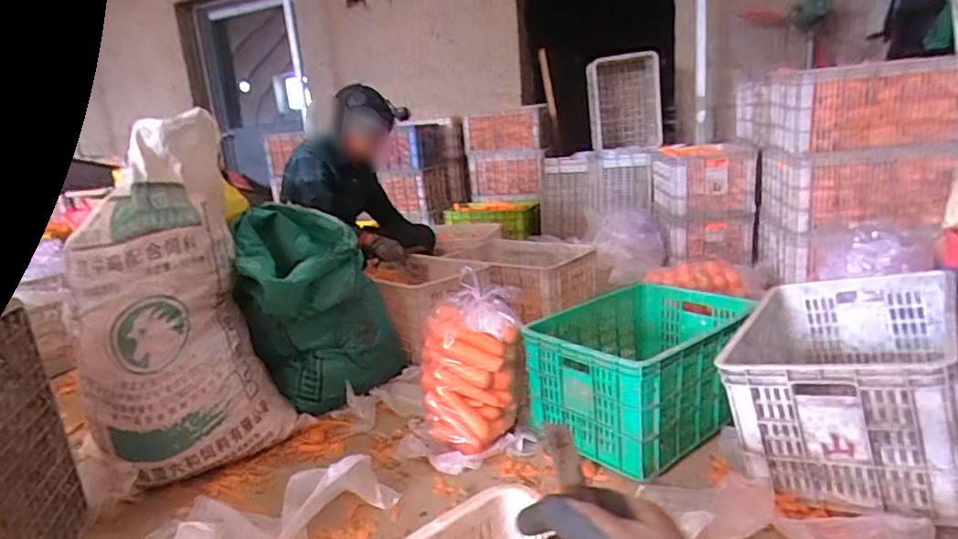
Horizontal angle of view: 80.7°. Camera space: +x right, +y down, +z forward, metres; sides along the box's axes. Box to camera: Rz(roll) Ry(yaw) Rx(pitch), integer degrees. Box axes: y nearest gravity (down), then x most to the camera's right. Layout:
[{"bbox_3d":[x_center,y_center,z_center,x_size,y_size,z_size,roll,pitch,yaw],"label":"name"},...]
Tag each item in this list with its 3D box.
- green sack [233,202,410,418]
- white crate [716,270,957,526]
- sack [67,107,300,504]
[{"bbox_3d":[-0.435,0.095,1.570,0.410,0.492,0.314,-13,16,-28],"label":"green sack"},{"bbox_3d":[0.725,0.206,1.131,0.365,0.259,0.514,4,17,33],"label":"white crate"},{"bbox_3d":[-0.693,0.077,1.260,0.403,0.730,0.195,-14,16,-31],"label":"sack"}]

